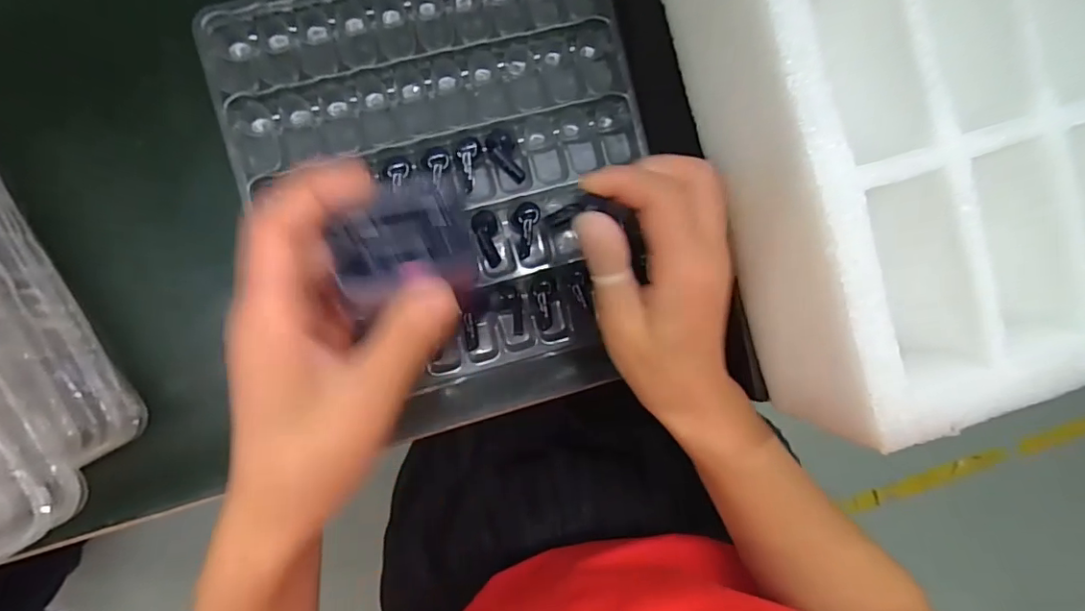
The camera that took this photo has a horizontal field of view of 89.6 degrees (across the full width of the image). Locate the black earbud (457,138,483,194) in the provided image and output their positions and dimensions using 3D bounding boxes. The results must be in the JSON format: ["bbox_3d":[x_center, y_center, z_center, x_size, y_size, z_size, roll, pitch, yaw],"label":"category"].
[{"bbox_3d":[-0.047,-0.089,0.346,0.015,0.009,0.036,2,91,-7],"label":"black earbud"}]

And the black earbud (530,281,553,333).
[{"bbox_3d":[0.000,0.001,0.357,0.012,0.011,0.032,-3,92,-7],"label":"black earbud"}]

